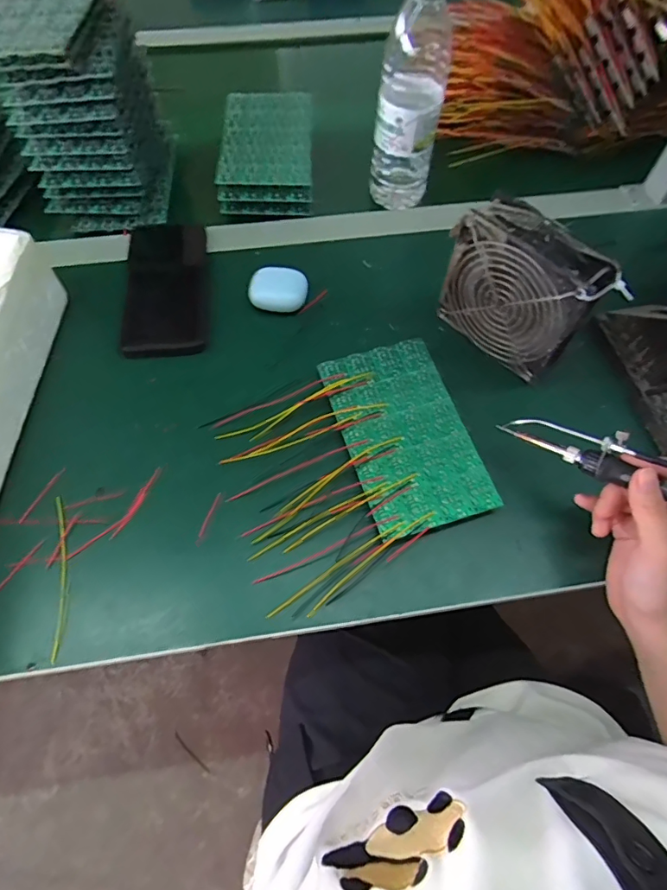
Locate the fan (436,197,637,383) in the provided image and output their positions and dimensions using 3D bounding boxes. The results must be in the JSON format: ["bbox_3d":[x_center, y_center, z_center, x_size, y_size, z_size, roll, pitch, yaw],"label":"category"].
[{"bbox_3d":[0.160,-0.128,0.424,0.130,0.121,0.043,41,69,18],"label":"fan"}]

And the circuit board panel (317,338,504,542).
[{"bbox_3d":[0.060,-0.012,0.419,0.101,0.004,0.170,-16,66,-8],"label":"circuit board panel"}]

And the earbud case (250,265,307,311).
[{"bbox_3d":[-0.054,-0.154,0.482,0.055,0.021,0.037,4,63,1],"label":"earbud case"}]

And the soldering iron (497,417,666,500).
[{"bbox_3d":[0.216,0.018,0.336,0.210,0.034,0.022,30,65,35],"label":"soldering iron"}]

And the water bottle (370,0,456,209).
[{"bbox_3d":[0.078,-0.347,0.488,0.064,0.197,0.052,15,64,6],"label":"water bottle"}]

